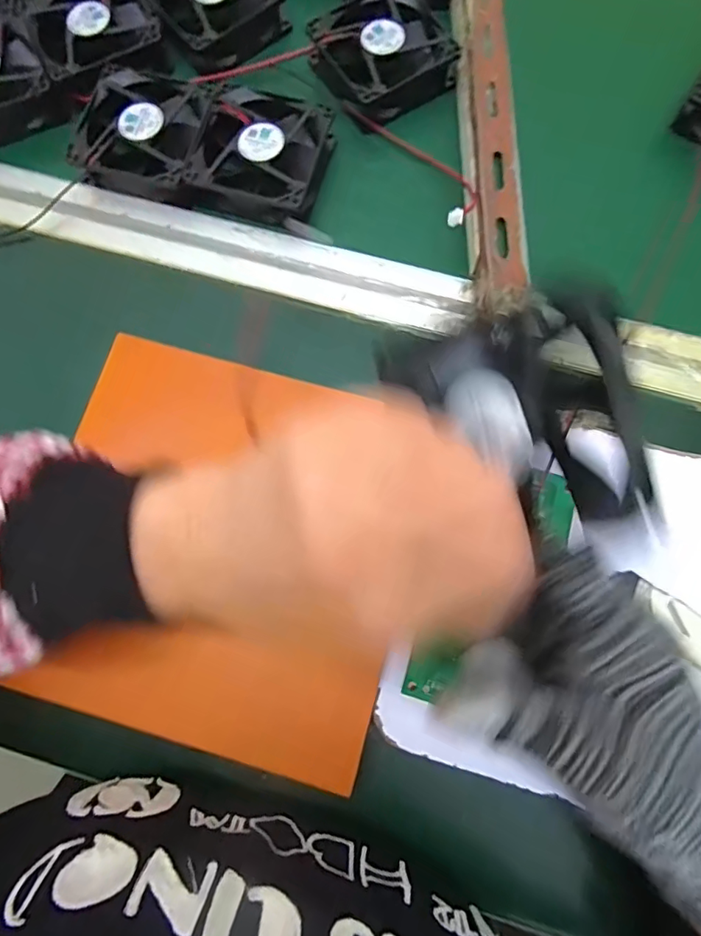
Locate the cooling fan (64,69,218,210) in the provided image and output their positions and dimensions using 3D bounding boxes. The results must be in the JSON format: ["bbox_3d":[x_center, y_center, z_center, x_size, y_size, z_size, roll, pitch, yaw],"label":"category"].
[{"bbox_3d":[-0.136,-0.224,0.340,0.083,0.024,0.086,10,77,3],"label":"cooling fan"}]

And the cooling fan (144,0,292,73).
[{"bbox_3d":[-0.095,-0.336,0.362,0.084,0.022,0.087,-38,79,-8],"label":"cooling fan"}]

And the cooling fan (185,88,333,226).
[{"bbox_3d":[-0.059,-0.207,0.336,0.080,0.024,0.087,14,77,4],"label":"cooling fan"}]

